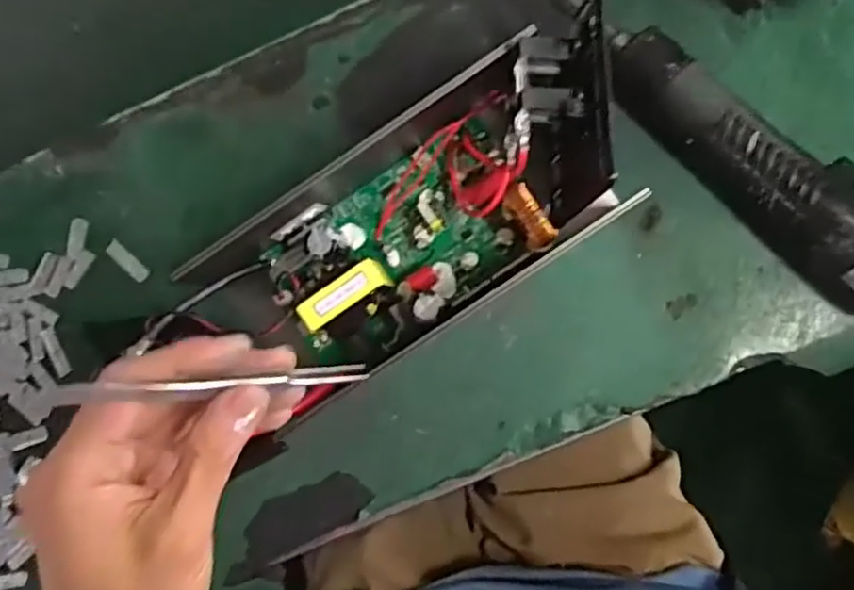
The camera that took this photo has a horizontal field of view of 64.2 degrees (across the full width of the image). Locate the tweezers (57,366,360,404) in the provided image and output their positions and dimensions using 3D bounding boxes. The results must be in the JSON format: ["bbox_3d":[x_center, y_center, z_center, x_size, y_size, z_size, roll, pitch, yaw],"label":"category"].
[{"bbox_3d":[-0.075,0.033,0.257,0.117,0.007,0.007,0,90,-33],"label":"tweezers"}]

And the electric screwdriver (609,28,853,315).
[{"bbox_3d":[0.187,-0.057,0.361,0.229,0.039,0.051,43,92,4],"label":"electric screwdriver"}]

